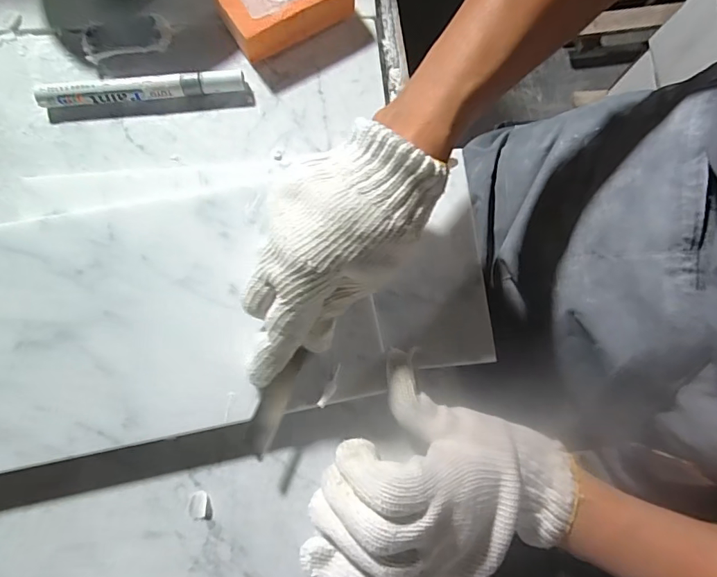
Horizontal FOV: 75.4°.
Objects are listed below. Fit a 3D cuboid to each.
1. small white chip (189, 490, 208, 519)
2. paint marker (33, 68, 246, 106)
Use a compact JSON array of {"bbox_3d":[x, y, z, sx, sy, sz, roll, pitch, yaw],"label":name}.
[{"bbox_3d":[-0.098,0.132,0.282,0.010,0.004,0.016,0,78,0],"label":"small white chip"},{"bbox_3d":[-0.156,-0.146,0.337,0.143,0.018,0.017,-5,78,-1],"label":"paint marker"}]

